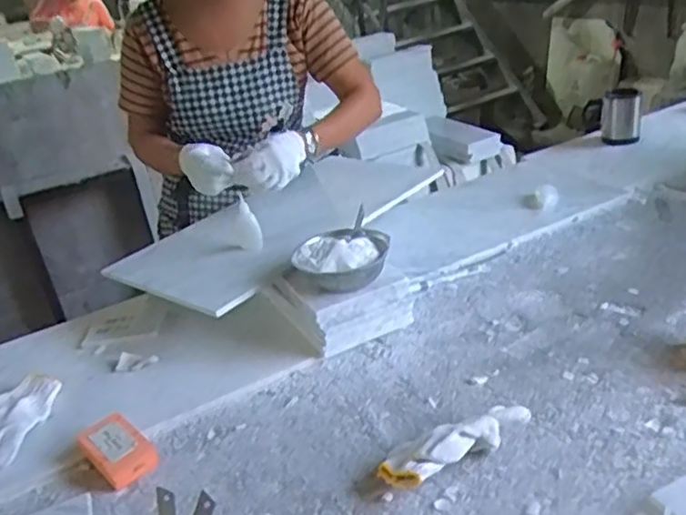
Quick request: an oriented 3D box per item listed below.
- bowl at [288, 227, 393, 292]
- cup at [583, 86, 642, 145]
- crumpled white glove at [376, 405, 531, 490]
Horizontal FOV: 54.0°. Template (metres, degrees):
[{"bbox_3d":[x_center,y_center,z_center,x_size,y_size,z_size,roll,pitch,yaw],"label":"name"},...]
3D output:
[{"bbox_3d":[0.001,0.012,1.016,0.141,0.067,0.126,-4,27,14],"label":"bowl"},{"bbox_3d":[0.643,-0.343,1.610,0.127,0.118,0.127,8,34,22],"label":"cup"},{"bbox_3d":[0.128,0.212,0.764,0.187,0.053,0.059,-17,27,-17],"label":"crumpled white glove"}]

